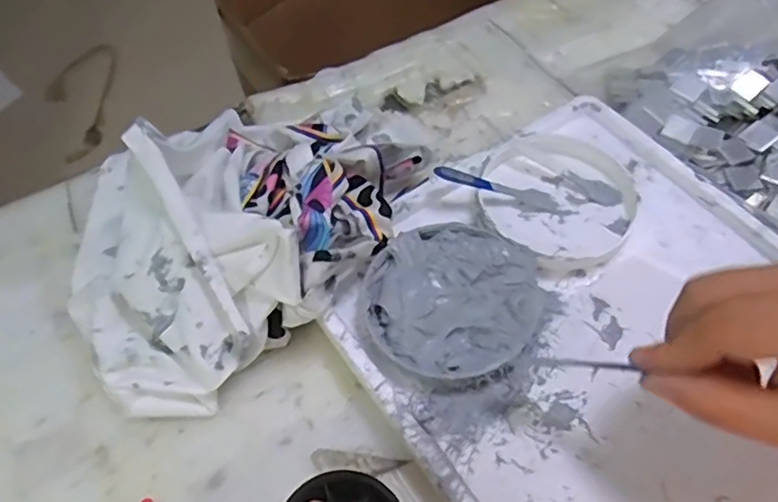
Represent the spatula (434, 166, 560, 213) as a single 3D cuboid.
[{"bbox_3d":[0.070,-0.042,0.398,0.082,0.008,0.019,17,59,-7],"label":"spatula"}]

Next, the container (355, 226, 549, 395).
[{"bbox_3d":[0.034,0.029,0.356,0.096,0.016,0.101,-2,59,3],"label":"container"}]

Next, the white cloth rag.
[{"bbox_3d":[-0.095,-0.029,0.378,0.176,0.071,0.240,32,66,20],"label":"white cloth rag"}]

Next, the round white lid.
[{"bbox_3d":[0.109,-0.034,0.400,0.091,0.015,0.095,-2,59,3],"label":"round white lid"}]

